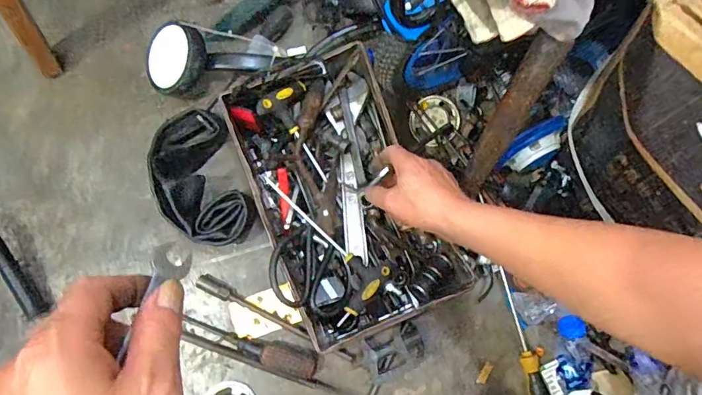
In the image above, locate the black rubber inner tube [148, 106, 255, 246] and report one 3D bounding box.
[{"bbox_3d":[-0.220,-0.027,0.666,0.122,0.078,0.208,-21,80,-3],"label":"black rubber inner tube"}]

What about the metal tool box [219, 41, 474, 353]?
[{"bbox_3d":[-0.012,-0.007,0.642,0.214,0.112,0.366,-24,81,-4],"label":"metal tool box"}]

